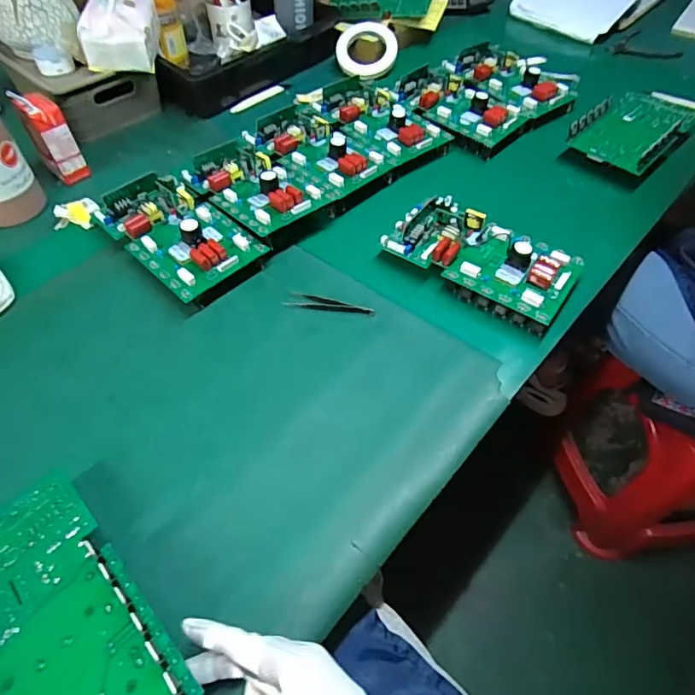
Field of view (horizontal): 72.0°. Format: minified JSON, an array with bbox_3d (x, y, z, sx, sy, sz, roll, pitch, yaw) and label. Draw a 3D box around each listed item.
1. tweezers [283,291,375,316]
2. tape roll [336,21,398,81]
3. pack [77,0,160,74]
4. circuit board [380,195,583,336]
[{"bbox_3d":[-0.021,-0.054,0.580,0.106,0.005,0.022,8,54,5],"label":"tweezers"},{"bbox_3d":[0.036,-0.569,0.921,0.120,0.023,0.120,-43,82,9],"label":"tape roll"},{"bbox_3d":[-0.353,-0.505,0.741,0.100,0.088,0.130,-2,54,-3],"label":"pack"},{"bbox_3d":[0.164,-0.116,0.596,0.227,0.050,0.117,30,59,19],"label":"circuit board"}]

